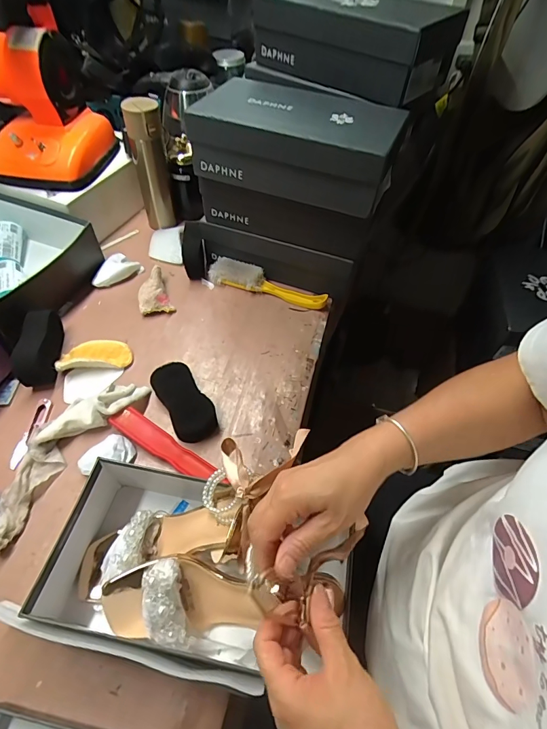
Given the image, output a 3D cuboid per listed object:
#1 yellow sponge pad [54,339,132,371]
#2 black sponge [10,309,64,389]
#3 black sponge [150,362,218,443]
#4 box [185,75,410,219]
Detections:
[{"bbox_3d":[-0.287,-0.017,0.614,0.106,0.032,0.049,-12,55,-12],"label":"yellow sponge pad"},{"bbox_3d":[-0.363,-0.029,0.600,0.045,0.062,0.127,-5,53,-7],"label":"black sponge"},{"bbox_3d":[-0.134,0.055,0.573,0.059,0.031,0.128,-26,59,-21],"label":"black sponge"},{"bbox_3d":[0.042,-0.346,0.596,0.286,0.099,0.181,23,55,14],"label":"box"}]

